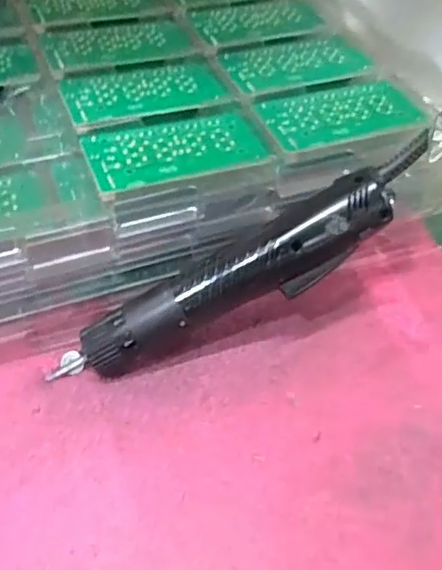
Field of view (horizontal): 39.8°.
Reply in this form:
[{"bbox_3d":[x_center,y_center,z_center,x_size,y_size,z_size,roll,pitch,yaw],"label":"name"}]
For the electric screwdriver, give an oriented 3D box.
[{"bbox_3d":[0.002,0.002,0.362,0.218,0.032,0.035,-29,52,5],"label":"electric screwdriver"}]

